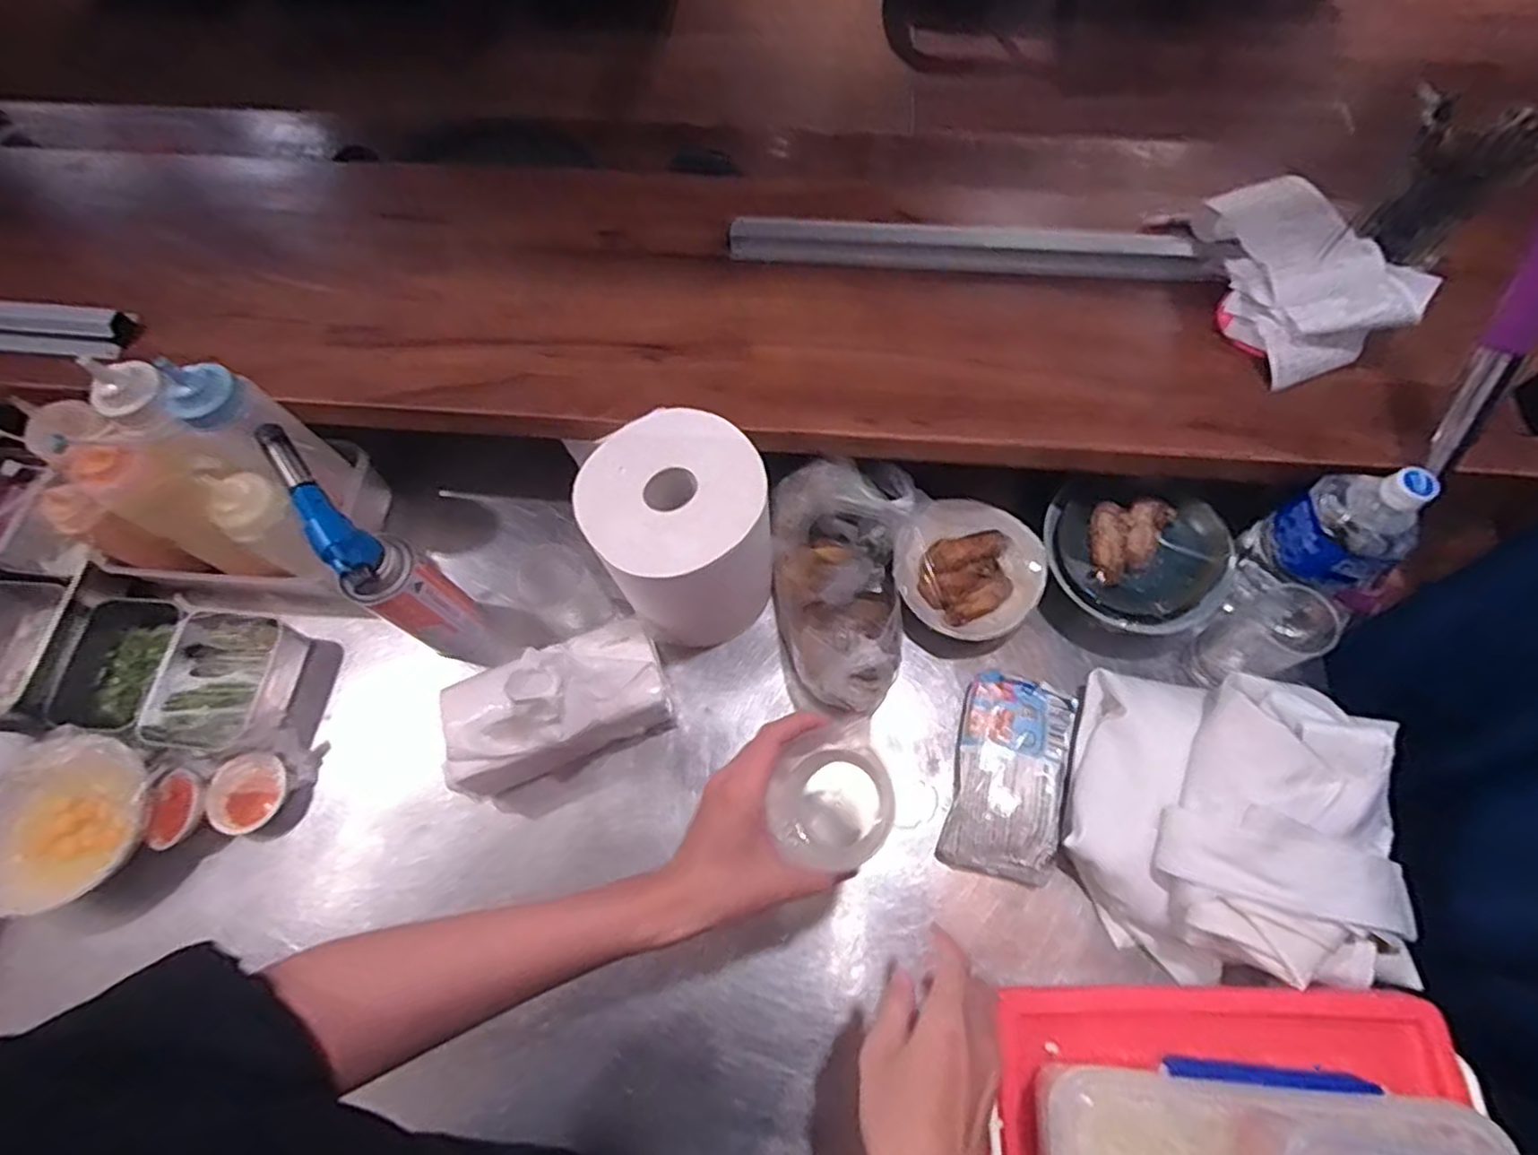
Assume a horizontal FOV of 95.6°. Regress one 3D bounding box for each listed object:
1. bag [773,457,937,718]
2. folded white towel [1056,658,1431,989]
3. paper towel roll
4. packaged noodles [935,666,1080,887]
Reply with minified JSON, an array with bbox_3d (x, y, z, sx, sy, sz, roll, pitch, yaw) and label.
[{"bbox_3d":[0.060,0.007,0.658,0.139,0.145,0.208,12,68,7],"label":"bag"},{"bbox_3d":[0.373,0.199,0.576,0.211,0.126,0.233,9,68,6],"label":"folded white towel"},{"bbox_3d":[-0.077,-0.037,0.657,0.144,0.195,0.139,-1,67,2],"label":"paper towel roll"},{"bbox_3d":[0.225,0.183,0.653,0.100,0.050,0.177,14,68,8],"label":"packaged noodles"}]

